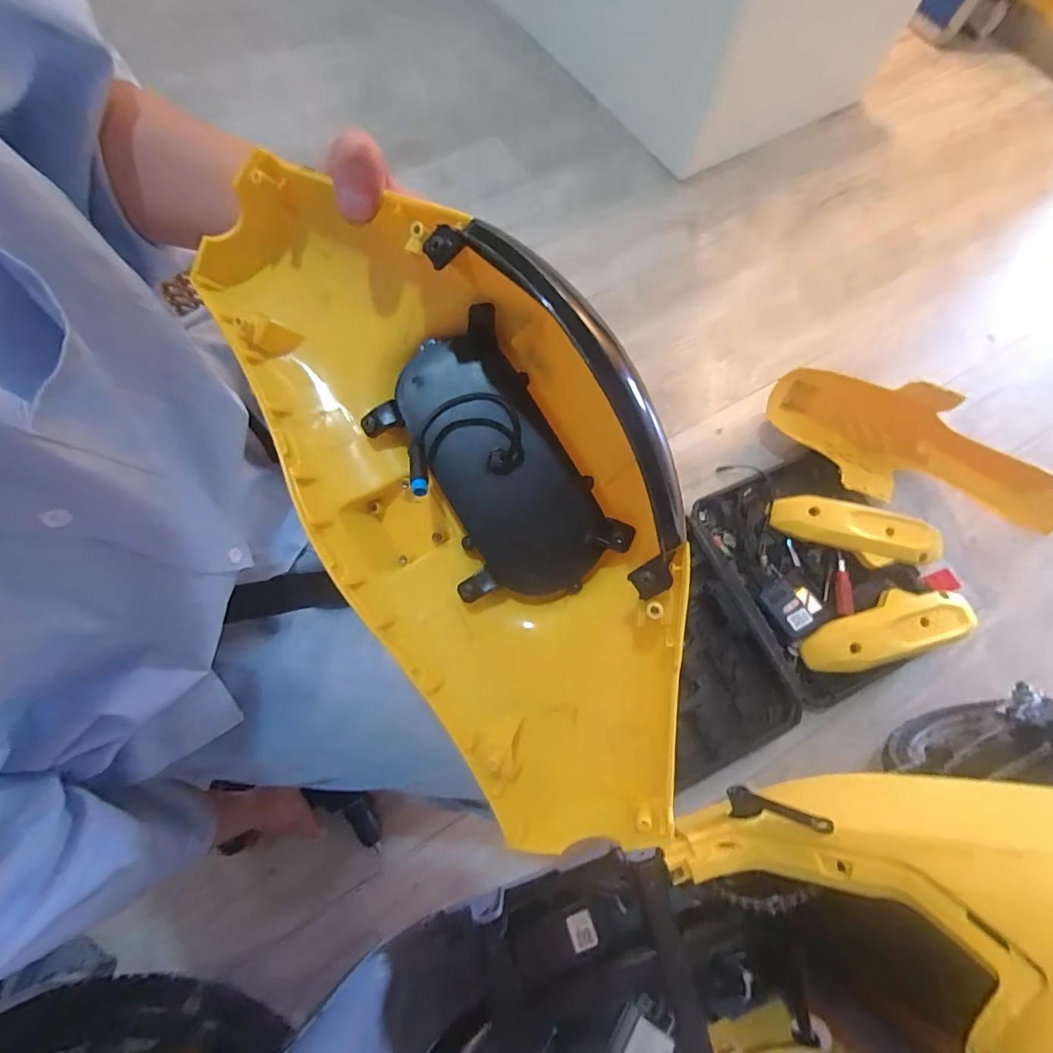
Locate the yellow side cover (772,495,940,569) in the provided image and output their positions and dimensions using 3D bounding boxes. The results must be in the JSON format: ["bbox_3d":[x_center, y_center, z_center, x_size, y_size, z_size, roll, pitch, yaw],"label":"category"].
[{"bbox_3d":[0.616,0.013,0.921,0.299,0.055,0.108,13,71,2],"label":"yellow side cover"}]

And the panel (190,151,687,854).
[{"bbox_3d":[-0.027,-0.032,0.248,0.173,0.107,0.369,-26,75,-9],"label":"panel"}]

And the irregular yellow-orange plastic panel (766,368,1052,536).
[{"bbox_3d":[0.704,-0.151,0.919,0.510,0.192,0.170,33,74,23],"label":"irregular yellow-orange plastic panel"}]

